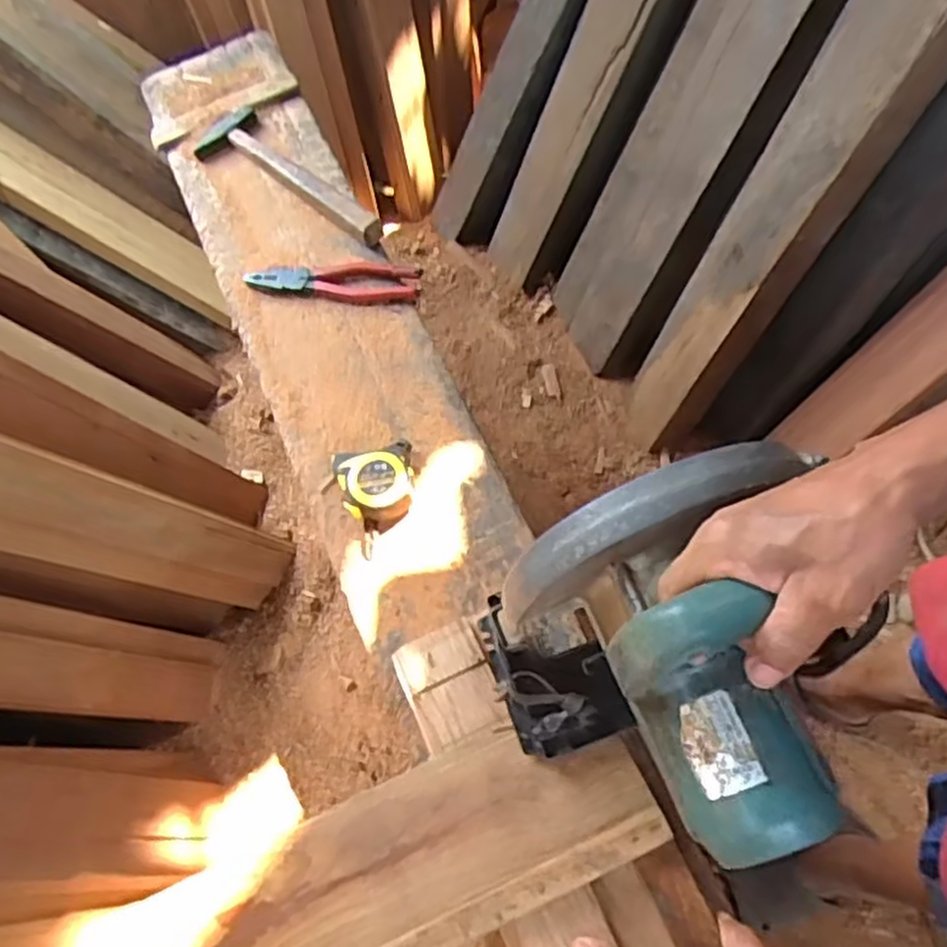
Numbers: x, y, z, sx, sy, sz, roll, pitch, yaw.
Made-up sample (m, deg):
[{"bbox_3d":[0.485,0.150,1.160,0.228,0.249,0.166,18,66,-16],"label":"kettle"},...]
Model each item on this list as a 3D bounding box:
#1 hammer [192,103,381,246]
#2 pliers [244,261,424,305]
[{"bbox_3d":[-0.217,-0.344,0.877,0.079,0.033,0.289,-43,71,-15],"label":"hammer"},{"bbox_3d":[-0.156,-0.214,0.827,0.192,0.014,0.047,4,67,5],"label":"pliers"}]

